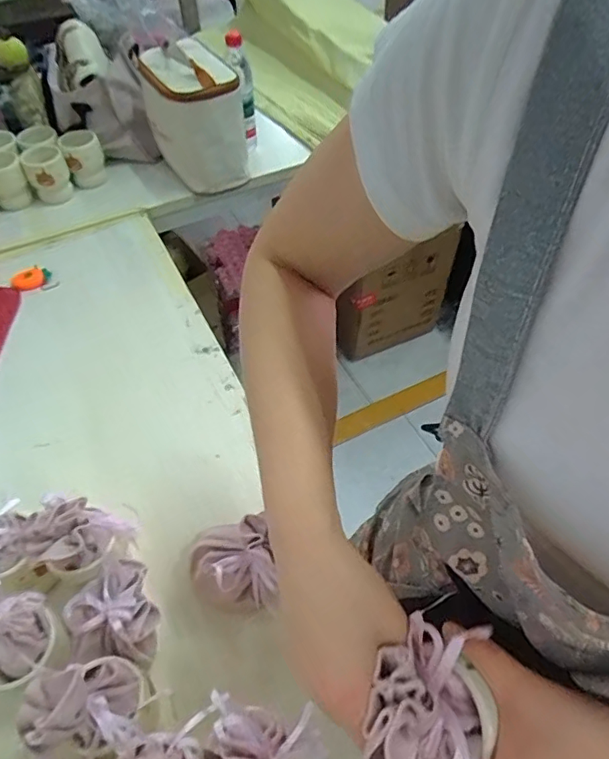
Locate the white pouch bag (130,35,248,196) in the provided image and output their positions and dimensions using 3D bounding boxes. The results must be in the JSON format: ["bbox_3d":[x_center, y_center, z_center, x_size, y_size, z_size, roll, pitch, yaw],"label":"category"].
[{"bbox_3d":[-0.214,-0.520,1.039,0.190,0.225,0.246,-11,53,-9],"label":"white pouch bag"}]

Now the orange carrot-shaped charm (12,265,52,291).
[{"bbox_3d":[-0.469,-0.175,0.905,0.060,0.019,0.033,-33,59,-23],"label":"orange carrot-shaped charm"}]

